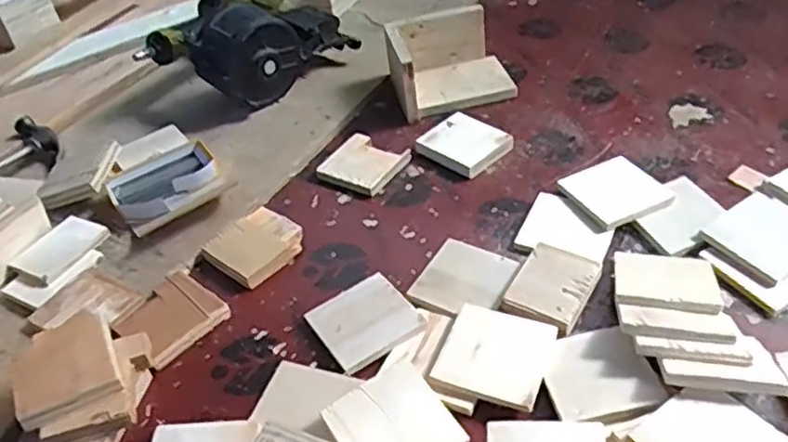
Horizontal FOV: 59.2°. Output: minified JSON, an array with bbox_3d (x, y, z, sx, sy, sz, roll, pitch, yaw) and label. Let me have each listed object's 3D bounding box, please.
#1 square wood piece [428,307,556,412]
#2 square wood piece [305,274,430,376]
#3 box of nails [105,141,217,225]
[{"bbox_3d":[0.089,0.119,0.616,0.093,0.010,0.093,14,45,18],"label":"square wood piece"},{"bbox_3d":[-0.026,0.096,0.661,0.088,0.010,0.088,-26,47,-22],"label":"square wood piece"},{"bbox_3d":[-0.265,-0.047,0.820,0.127,0.021,0.085,-35,51,-30],"label":"box of nails"}]

